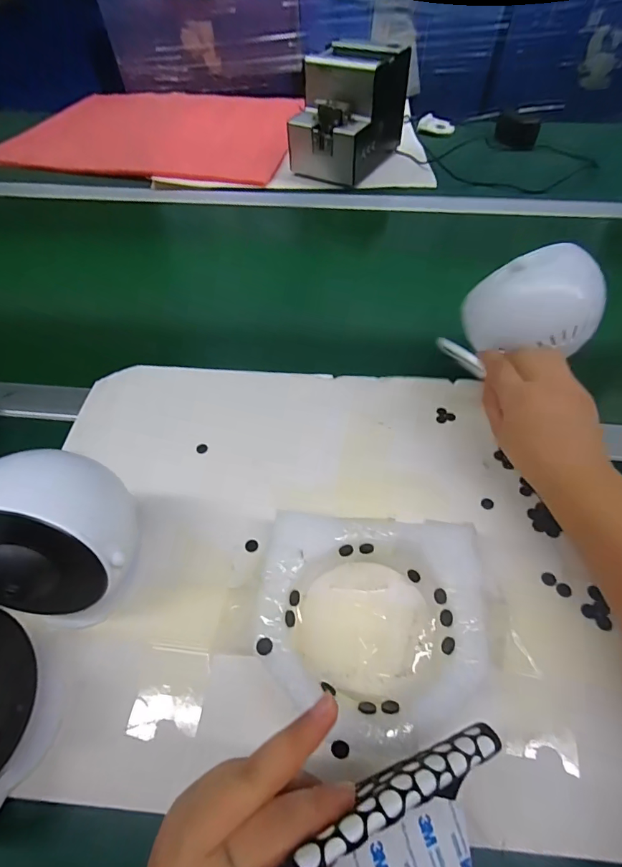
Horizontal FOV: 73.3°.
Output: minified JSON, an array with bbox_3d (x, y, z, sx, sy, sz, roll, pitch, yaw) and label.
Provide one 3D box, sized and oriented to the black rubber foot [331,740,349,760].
[{"bbox_3d":[0.016,0.174,0.230,0.010,0.004,0.008,9,54,9],"label":"black rubber foot"}]

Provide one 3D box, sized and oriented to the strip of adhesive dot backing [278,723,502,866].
[{"bbox_3d":[0.036,0.153,0.176,0.121,0.011,0.018,-5,49,-32],"label":"strip of adhesive dot backing"}]

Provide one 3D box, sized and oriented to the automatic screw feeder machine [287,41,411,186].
[{"bbox_3d":[0.064,-0.529,0.685,0.123,0.136,0.183,30,60,20],"label":"automatic screw feeder machine"}]

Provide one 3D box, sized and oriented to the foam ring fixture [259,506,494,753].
[{"bbox_3d":[0.039,0.128,0.281,0.145,0.040,0.138,5,54,5],"label":"foam ring fixture"}]

